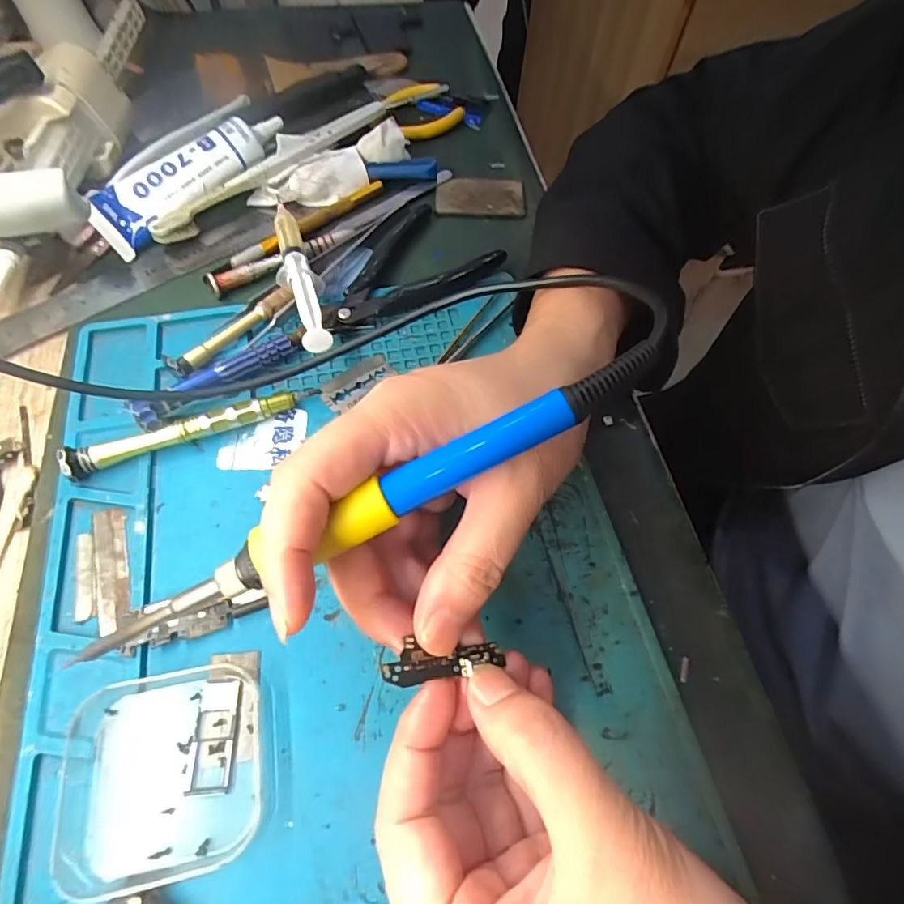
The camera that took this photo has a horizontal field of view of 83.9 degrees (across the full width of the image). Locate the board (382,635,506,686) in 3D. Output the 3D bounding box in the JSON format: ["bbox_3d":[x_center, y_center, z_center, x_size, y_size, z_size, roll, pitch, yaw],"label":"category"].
[{"bbox_3d":[-0.003,0.068,0.166,0.042,0.004,0.012,2,59,-27],"label":"board"}]

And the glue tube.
[{"bbox_3d":[-0.168,-0.181,0.325,0.049,0.036,0.135,37,66,16],"label":"glue tube"}]

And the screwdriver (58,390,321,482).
[{"bbox_3d":[-0.124,-0.013,0.245,0.114,0.018,0.011,-23,65,-15],"label":"screwdriver"}]

